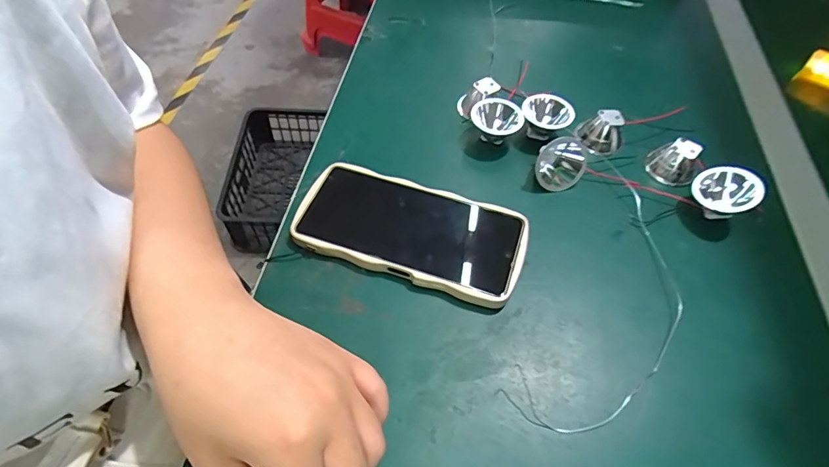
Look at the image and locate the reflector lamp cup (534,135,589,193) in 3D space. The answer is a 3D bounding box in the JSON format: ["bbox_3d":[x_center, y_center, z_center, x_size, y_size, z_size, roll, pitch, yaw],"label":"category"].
[{"bbox_3d":[0.120,-0.057,0.384,0.034,0.033,0.036,1,54,-1],"label":"reflector lamp cup"}]

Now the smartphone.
[{"bbox_3d":[-0.004,-0.003,0.349,0.169,0.017,0.081,17,56,10],"label":"smartphone"}]

